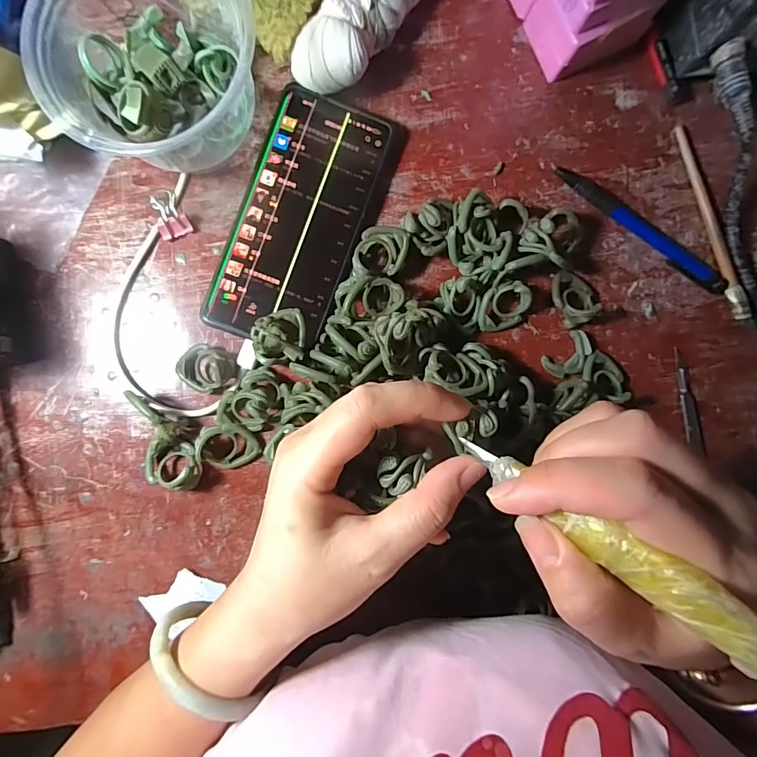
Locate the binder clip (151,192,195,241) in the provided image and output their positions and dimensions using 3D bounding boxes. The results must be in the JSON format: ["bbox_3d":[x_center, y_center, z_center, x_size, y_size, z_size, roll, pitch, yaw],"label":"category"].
[{"bbox_3d":[-0.132,-0.104,0.270,0.019,0.011,0.029,-24,92,-3],"label":"binder clip"}]

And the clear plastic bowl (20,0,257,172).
[{"bbox_3d":[-0.126,-0.174,0.240,0.101,0.070,0.104,0,91,-4],"label":"clear plastic bowl"}]

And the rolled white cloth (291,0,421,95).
[{"bbox_3d":[0.008,-0.240,0.264,0.040,0.043,0.156,37,88,-3],"label":"rolled white cloth"}]

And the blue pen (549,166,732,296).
[{"bbox_3d":[0.182,-0.103,0.294,0.143,0.009,0.014,33,88,-4],"label":"blue pen"}]

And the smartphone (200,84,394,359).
[{"bbox_3d":[-0.050,-0.100,0.275,0.075,0.013,0.157,20,89,-4],"label":"smartphone"}]

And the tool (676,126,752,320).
[{"bbox_3d":[0.234,-0.108,0.298,0.010,0.009,0.138,-18,92,-4],"label":"tool"}]

